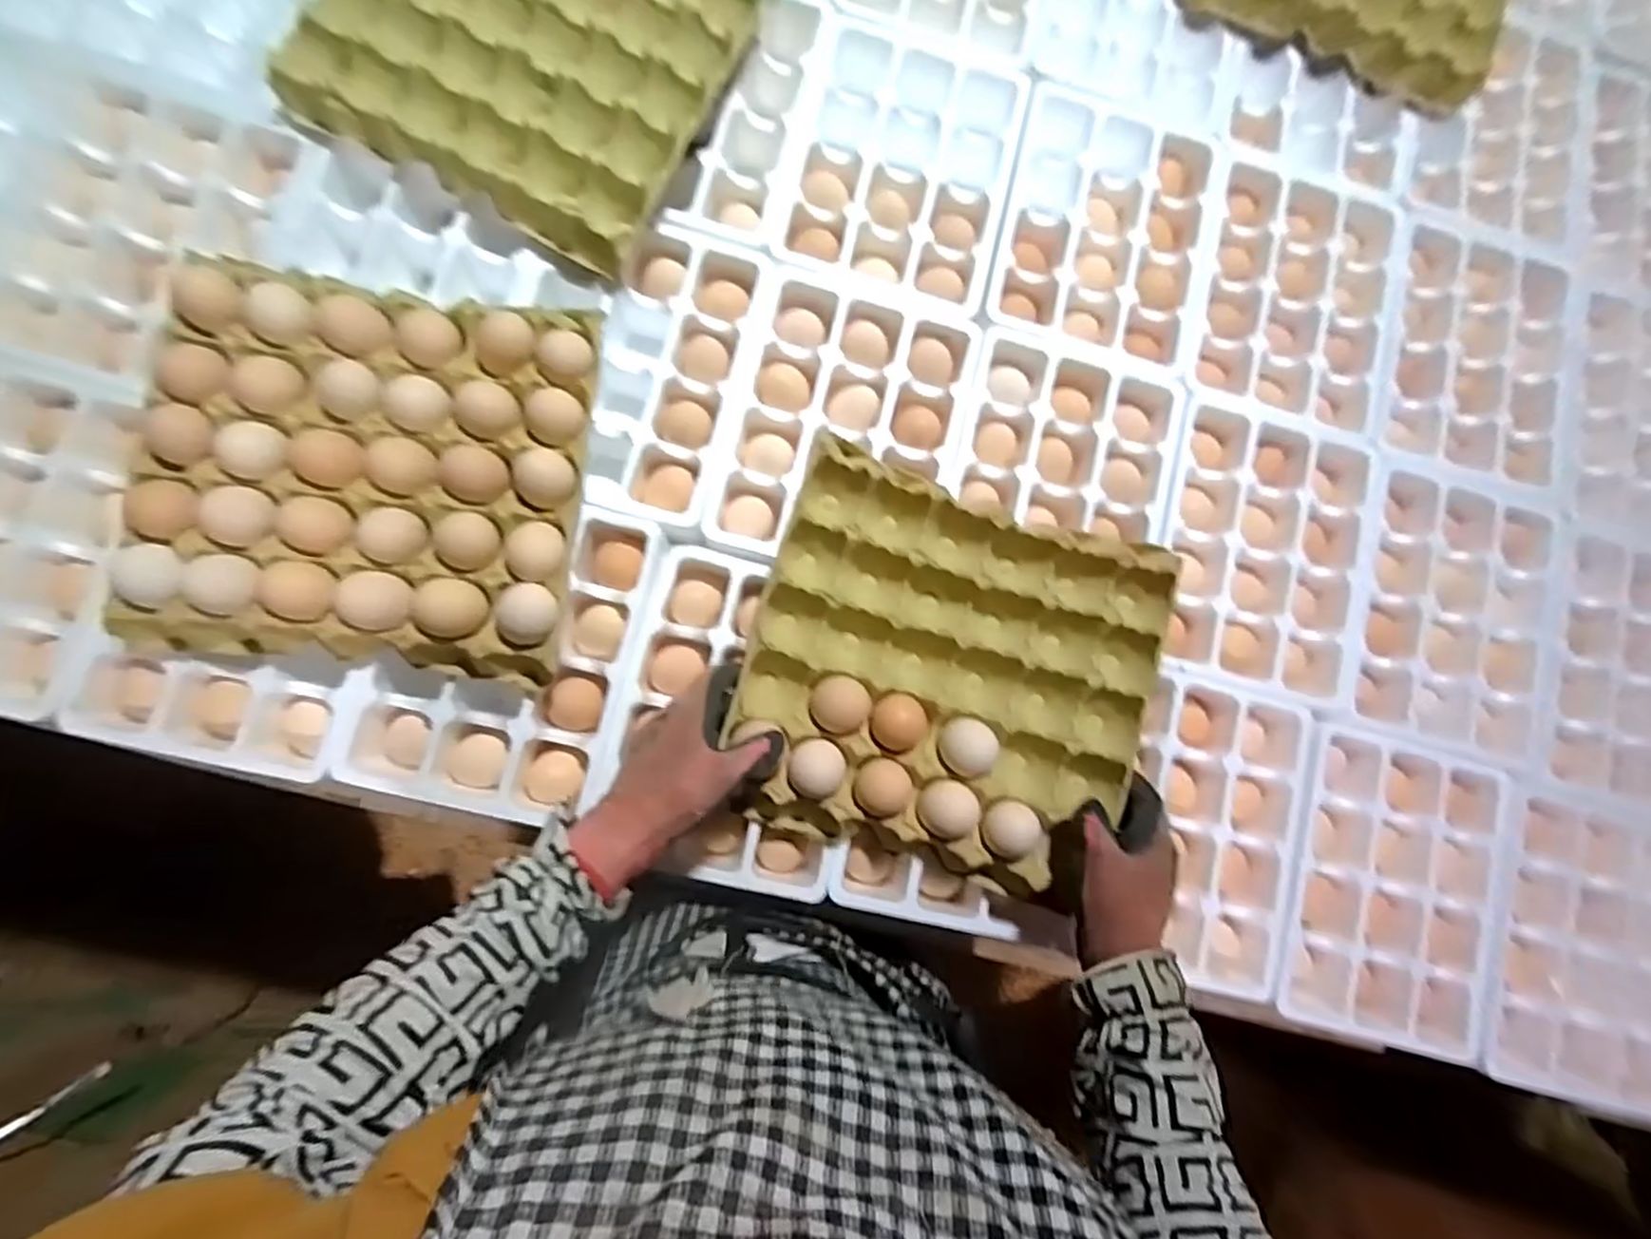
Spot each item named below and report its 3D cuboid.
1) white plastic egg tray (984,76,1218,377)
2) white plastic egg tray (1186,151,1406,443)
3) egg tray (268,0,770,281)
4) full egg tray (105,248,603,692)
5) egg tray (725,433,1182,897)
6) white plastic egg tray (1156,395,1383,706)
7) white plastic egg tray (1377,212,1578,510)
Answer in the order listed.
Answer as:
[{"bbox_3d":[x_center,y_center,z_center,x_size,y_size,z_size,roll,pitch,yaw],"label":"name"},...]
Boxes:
[{"bbox_3d":[0.244,-0.342,0.631,0.180,0.038,0.237,13,81,-4],"label":"white plastic egg tray"},{"bbox_3d":[0.423,-0.293,0.643,0.180,0.041,0.231,11,82,-5],"label":"white plastic egg tray"},{"bbox_3d":[-0.230,-0.448,0.560,0.285,0.052,0.261,26,83,-2],"label":"egg tray"},{"bbox_3d":[-0.322,-0.101,0.511,0.284,0.057,0.265,7,84,-5],"label":"full egg tray"},{"bbox_3d":[0.093,0.038,0.532,0.293,0.049,0.275,18,83,-3],"label":"egg tray"},{"bbox_3d":[0.375,-0.061,0.615,0.178,0.042,0.242,13,81,-4],"label":"white plastic egg tray"},{"bbox_3d":[0.602,-0.241,0.652,0.190,0.035,0.246,11,83,-4],"label":"white plastic egg tray"}]

